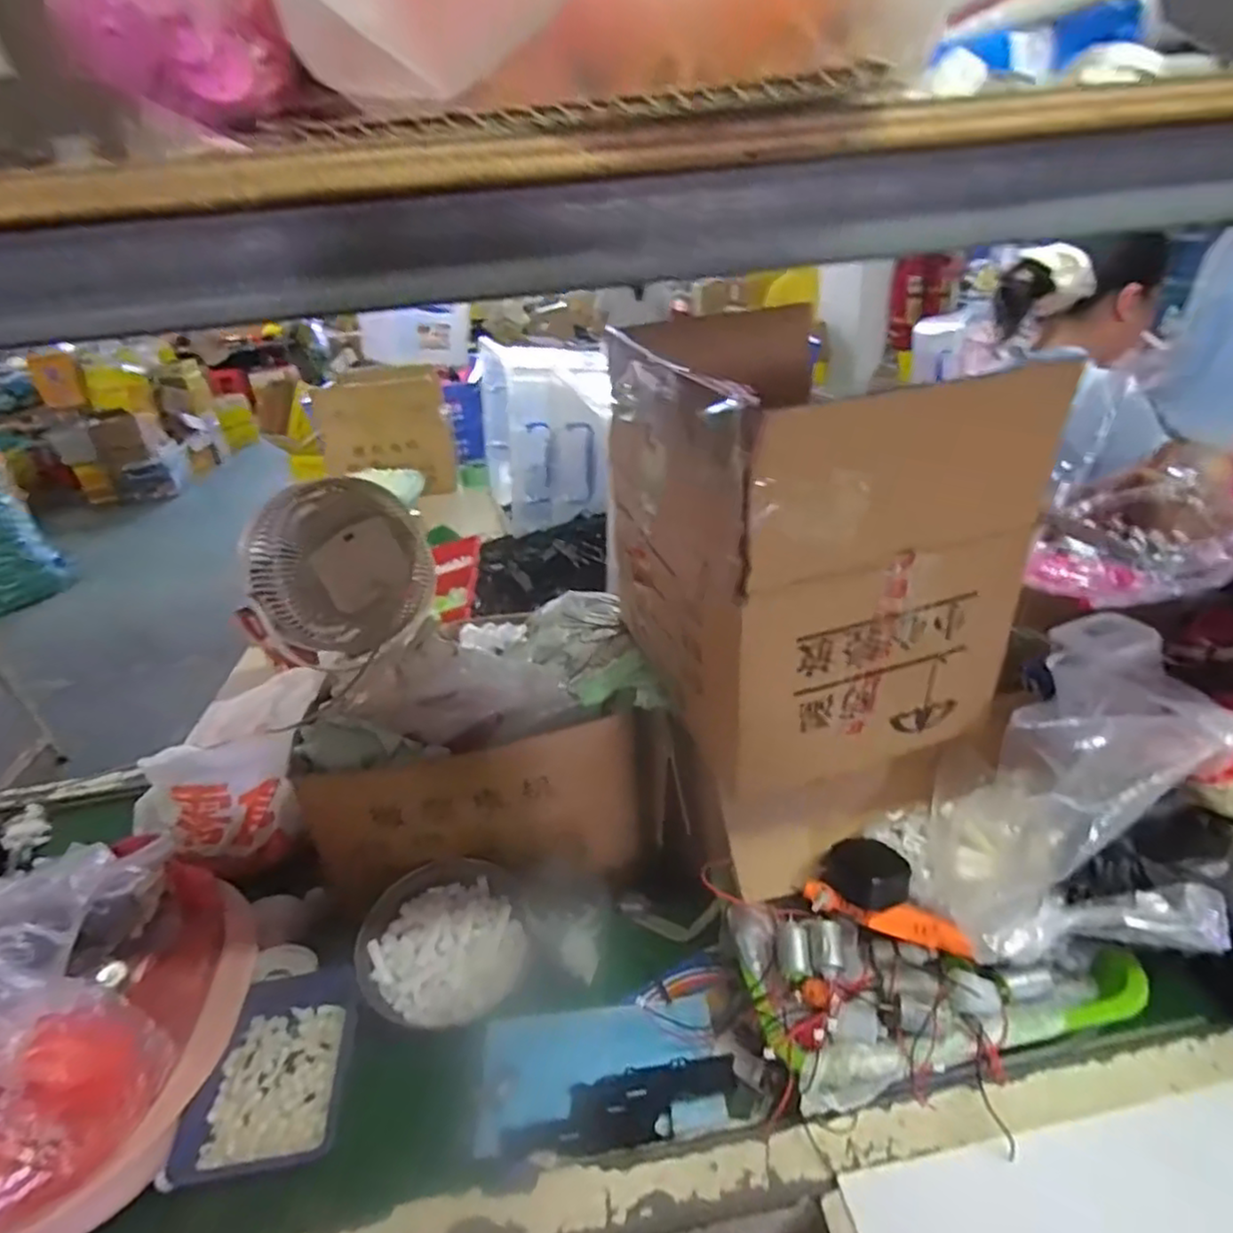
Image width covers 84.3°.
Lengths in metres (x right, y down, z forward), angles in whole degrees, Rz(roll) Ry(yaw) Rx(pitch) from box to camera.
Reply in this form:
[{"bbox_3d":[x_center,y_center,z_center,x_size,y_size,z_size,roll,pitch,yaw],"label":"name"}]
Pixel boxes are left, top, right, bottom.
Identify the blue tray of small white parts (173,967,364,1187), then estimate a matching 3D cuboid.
[{"bbox_3d":[-0.249,0.327,0.502,0.099,0.028,0.128,-6,29,-2],"label":"blue tray of small white parts"}]

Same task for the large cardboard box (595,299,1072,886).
[{"bbox_3d":[0.146,-0.011,0.541,0.228,0.346,0.211,-13,30,-13],"label":"large cardboard box"}]

